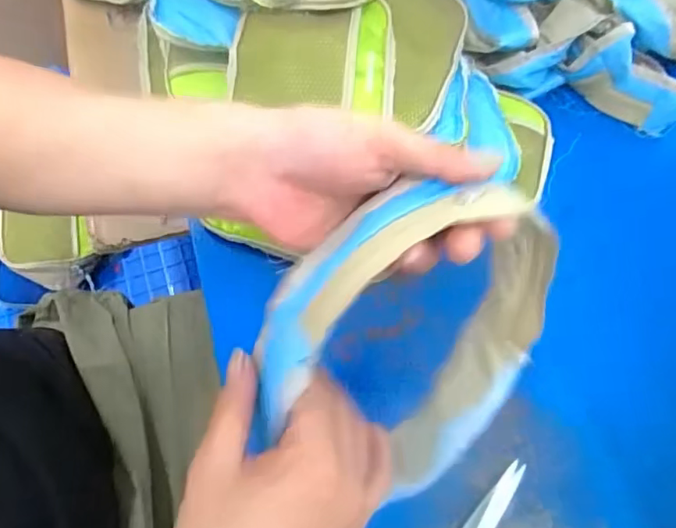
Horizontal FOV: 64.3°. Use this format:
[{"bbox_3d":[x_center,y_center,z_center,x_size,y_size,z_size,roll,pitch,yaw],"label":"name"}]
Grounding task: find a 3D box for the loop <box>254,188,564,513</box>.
[{"bbox_3d":[0.046,0.046,0.309,0.188,0.161,0.078,-41,41,20],"label":"loop"}]

